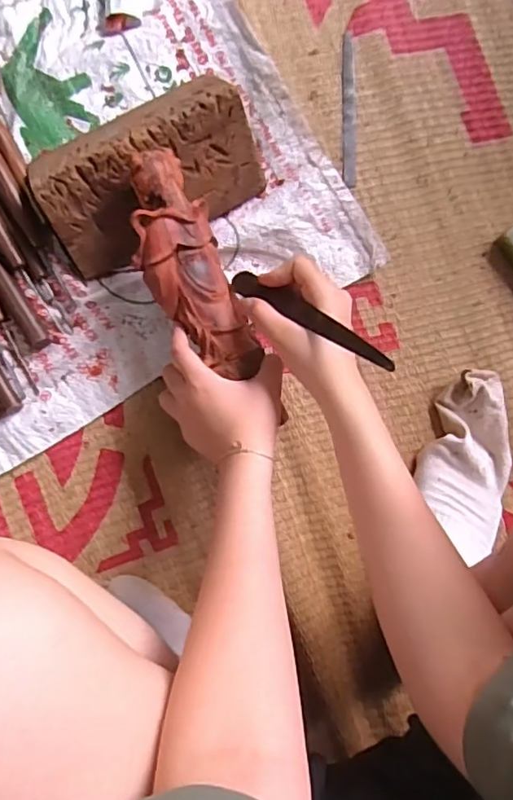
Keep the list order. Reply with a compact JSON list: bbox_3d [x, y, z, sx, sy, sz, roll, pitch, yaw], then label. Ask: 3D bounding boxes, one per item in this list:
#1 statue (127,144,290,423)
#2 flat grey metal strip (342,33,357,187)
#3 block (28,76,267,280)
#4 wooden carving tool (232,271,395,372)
[{"bbox_3d":[-0.061,-0.114,0.496,0.071,0.042,0.207,-25,93,-4],"label":"statue"},{"bbox_3d":[0.097,-0.304,0.589,0.015,0.006,0.160,-1,87,-3],"label":"flat grey metal strip"},{"bbox_3d":[-0.105,-0.224,0.534,0.207,0.066,0.134,-26,89,-4],"label":"block"},{"bbox_3d":[0.038,-0.067,0.445,0.018,0.010,0.197,-48,46,-4],"label":"wooden carving tool"}]

